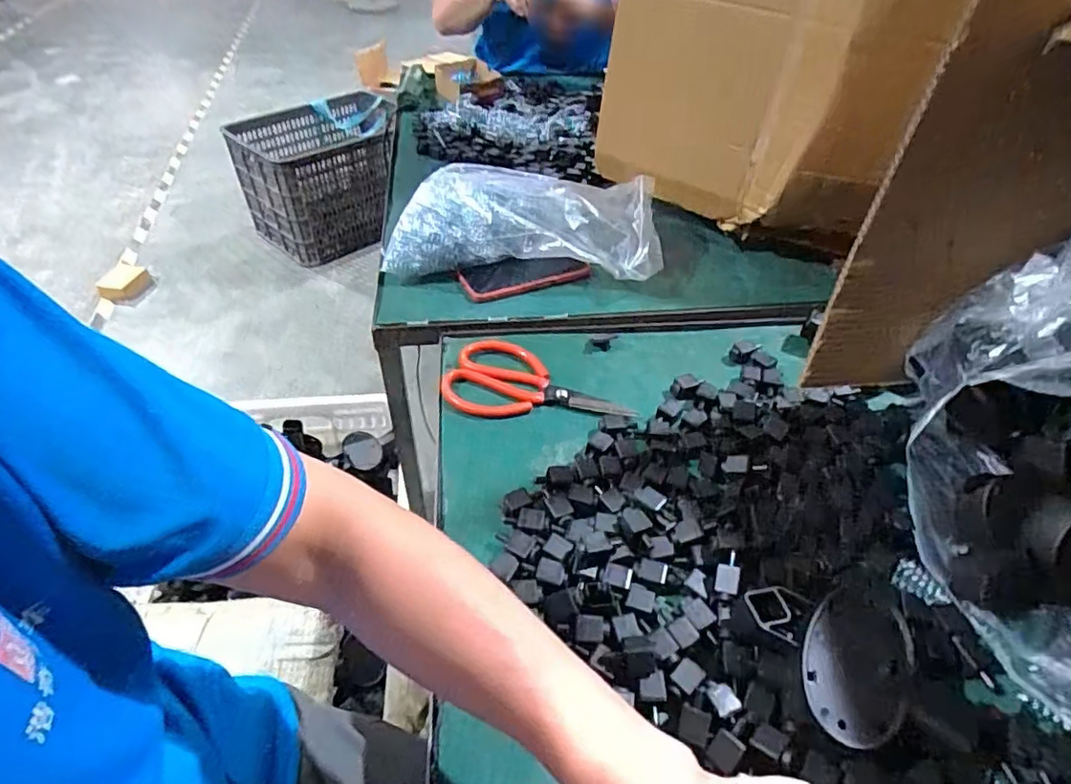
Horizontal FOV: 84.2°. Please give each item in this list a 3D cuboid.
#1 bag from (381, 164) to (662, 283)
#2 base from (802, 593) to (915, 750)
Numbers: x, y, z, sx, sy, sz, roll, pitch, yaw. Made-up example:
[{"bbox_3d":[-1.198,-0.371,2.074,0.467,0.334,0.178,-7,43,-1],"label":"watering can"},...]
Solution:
[{"bbox_3d":[-0.008,-0.211,0.753,0.338,0.102,0.156,4,44,3],"label":"bag"},{"bbox_3d":[0.197,0.171,0.370,0.061,0.016,0.091,25,55,12],"label":"base"}]

